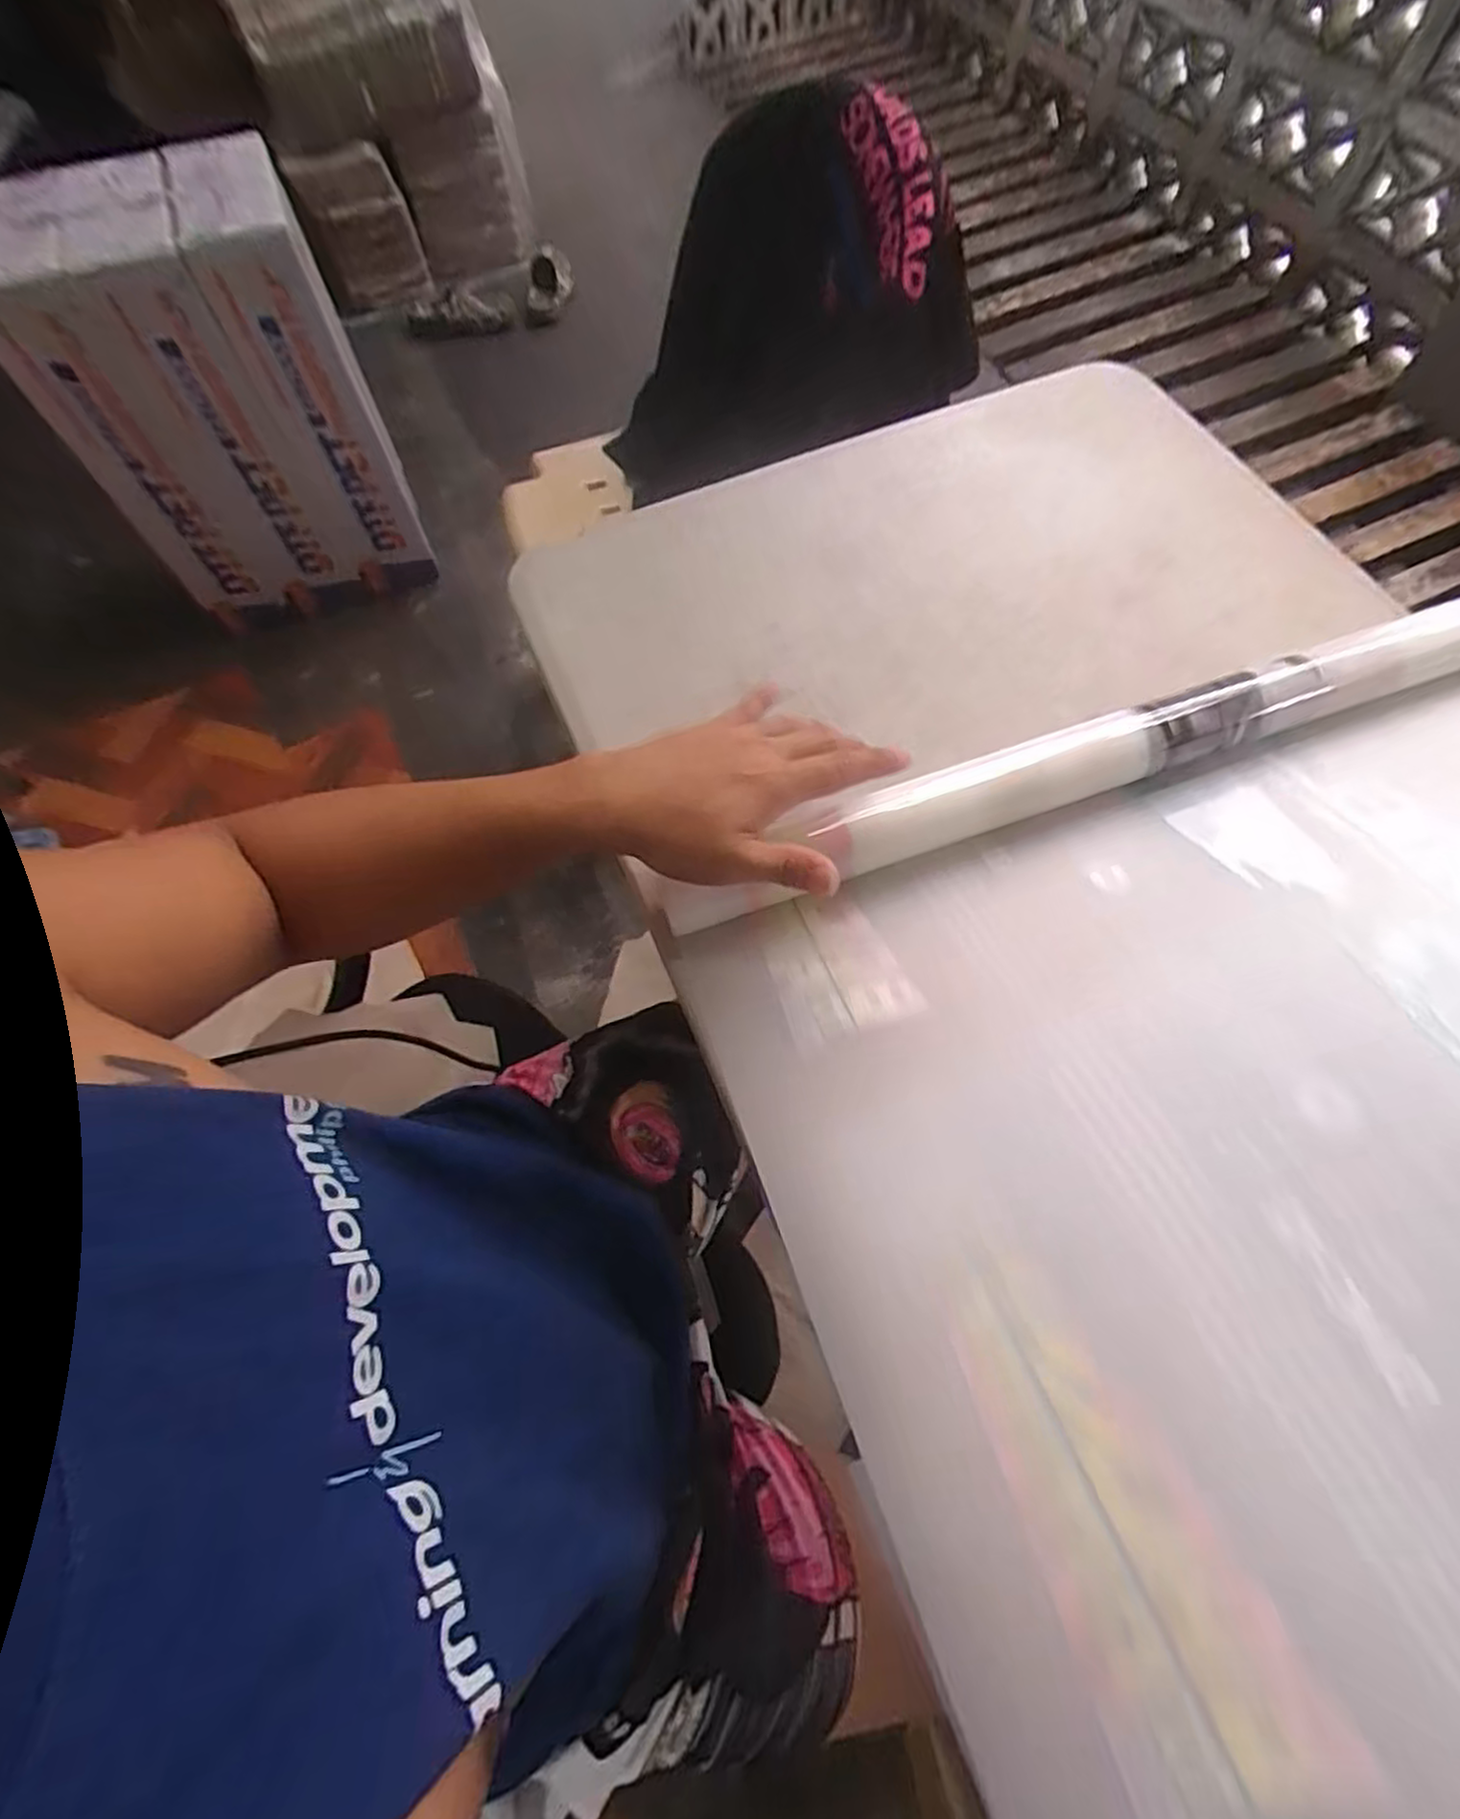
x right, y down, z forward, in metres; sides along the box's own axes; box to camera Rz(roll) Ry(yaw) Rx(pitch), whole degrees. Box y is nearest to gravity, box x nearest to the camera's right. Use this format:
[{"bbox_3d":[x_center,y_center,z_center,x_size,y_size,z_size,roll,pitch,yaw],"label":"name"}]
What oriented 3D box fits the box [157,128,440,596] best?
[{"bbox_3d":[-0.737,-0.928,1.371,0.168,0.640,0.264,-22,66,-7],"label":"box"}]

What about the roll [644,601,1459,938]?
[{"bbox_3d":[0.239,-0.100,0.480,0.593,0.034,0.043,-19,66,-6],"label":"roll"}]

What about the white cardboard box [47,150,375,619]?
[{"bbox_3d":[-0.907,-0.908,1.372,0.157,0.624,0.343,-24,67,-8],"label":"white cardboard box"}]

